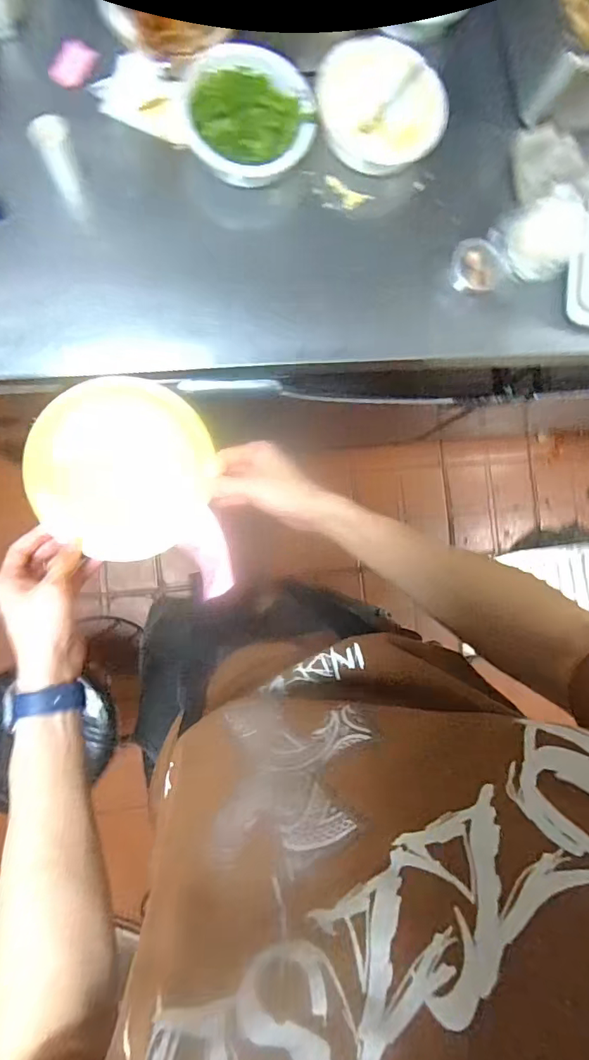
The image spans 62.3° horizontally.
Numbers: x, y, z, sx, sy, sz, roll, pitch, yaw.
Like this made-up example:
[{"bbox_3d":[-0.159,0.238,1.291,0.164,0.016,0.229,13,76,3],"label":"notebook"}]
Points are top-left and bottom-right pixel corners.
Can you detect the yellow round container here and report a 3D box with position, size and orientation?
[{"bbox_3d":[-0.164,-0.058,0.473,0.170,0.049,0.161,0,88,-7],"label":"yellow round container"}]

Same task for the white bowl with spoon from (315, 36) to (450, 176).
[{"bbox_3d":[0.123,-0.590,0.688,0.148,0.080,0.146,0,88,-7],"label":"white bowl with spoon"}]

